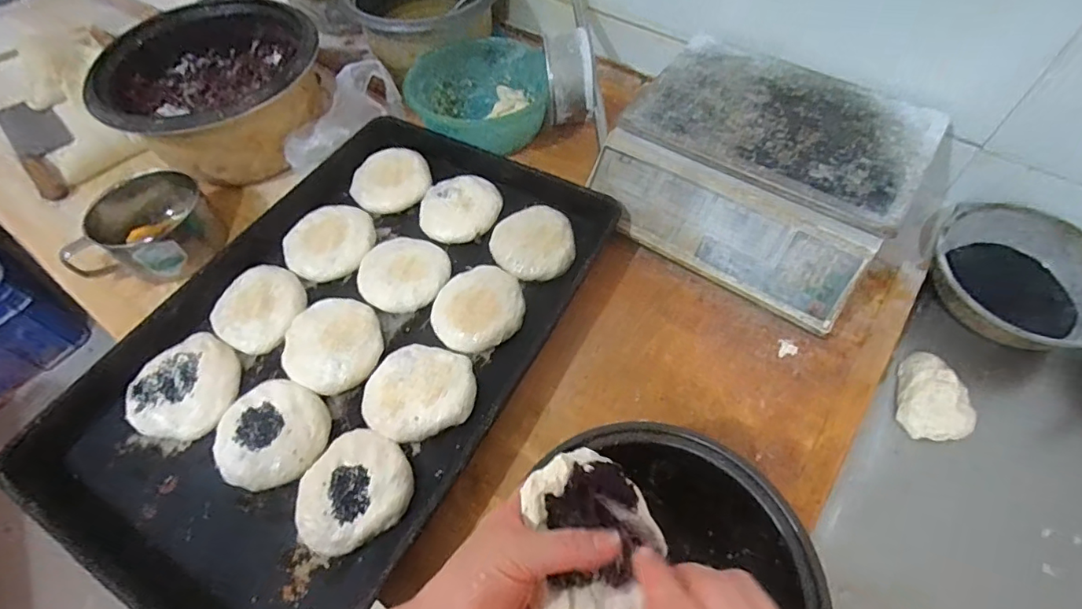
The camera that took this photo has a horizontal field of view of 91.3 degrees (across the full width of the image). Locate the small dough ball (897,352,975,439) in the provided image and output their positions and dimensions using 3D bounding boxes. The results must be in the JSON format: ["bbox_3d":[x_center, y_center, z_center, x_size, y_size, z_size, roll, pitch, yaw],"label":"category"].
[{"bbox_3d":[0.452,0.104,0.604,0.070,0.033,0.102,15,59,9],"label":"small dough ball"}]

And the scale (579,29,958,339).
[{"bbox_3d":[0.278,-0.177,0.699,0.342,0.132,0.316,31,63,21],"label":"scale"}]

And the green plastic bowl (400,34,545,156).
[{"bbox_3d":[-0.099,-0.334,0.884,0.219,0.096,0.232,-2,57,2],"label":"green plastic bowl"}]

